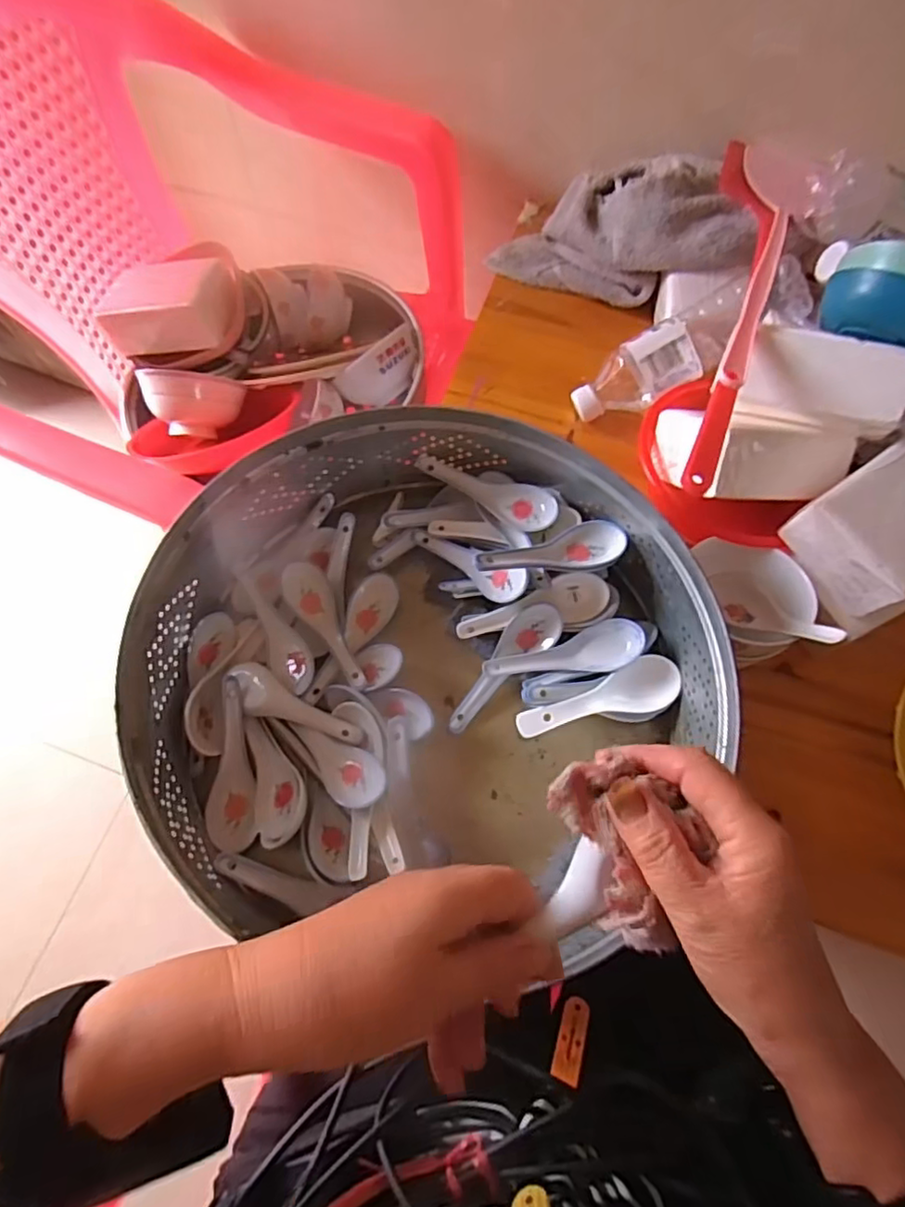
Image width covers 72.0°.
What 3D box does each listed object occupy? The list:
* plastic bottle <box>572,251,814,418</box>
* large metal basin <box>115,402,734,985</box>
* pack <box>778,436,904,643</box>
[{"bbox_3d":[0.217,-0.225,0.569,0.214,0.062,0.064,-28,70,12],"label":"plastic bottle"},{"bbox_3d":[-0.015,0.034,0.479,0.396,0.121,0.344,11,69,4],"label":"large metal basin"},{"bbox_3d":[0.337,-0.057,0.468,0.139,0.071,0.105,-27,72,-10],"label":"pack"}]

